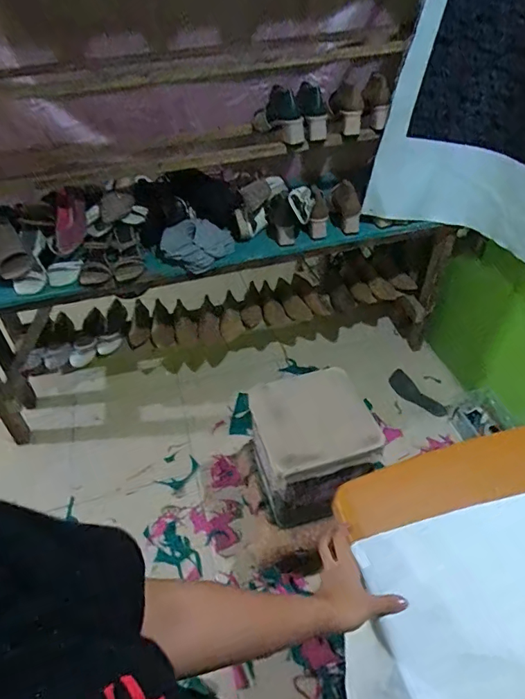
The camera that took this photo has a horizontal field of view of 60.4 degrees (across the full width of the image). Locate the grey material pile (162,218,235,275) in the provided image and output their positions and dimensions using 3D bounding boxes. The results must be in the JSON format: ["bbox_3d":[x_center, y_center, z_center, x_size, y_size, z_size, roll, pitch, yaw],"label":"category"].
[{"bbox_3d":[-0.190,-0.296,1.257,0.166,0.094,0.171,29,53,28],"label":"grey material pile"}]

